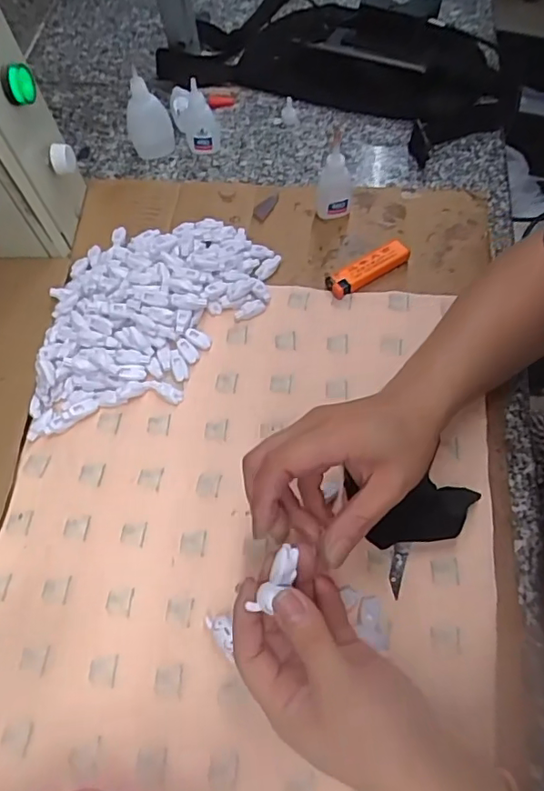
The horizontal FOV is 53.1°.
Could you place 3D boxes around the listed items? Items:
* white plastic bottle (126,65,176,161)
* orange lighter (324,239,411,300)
[{"bbox_3d":[-0.131,-0.292,0.568,0.045,0.088,0.029,-16,63,-4],"label":"white plastic bottle"},{"bbox_3d":[0.087,-0.115,0.493,0.077,0.016,0.024,-30,65,-11],"label":"orange lighter"}]

